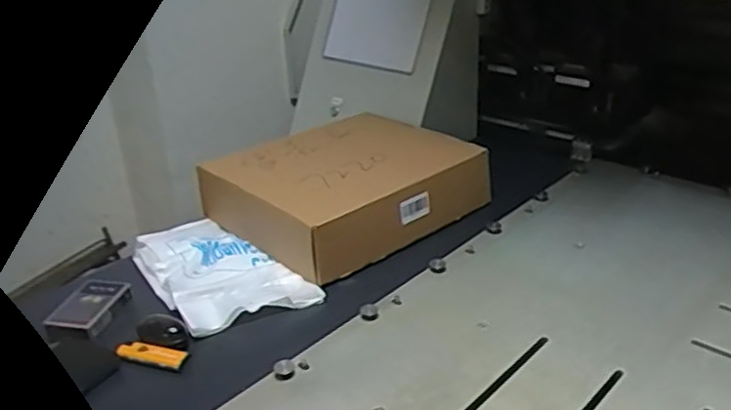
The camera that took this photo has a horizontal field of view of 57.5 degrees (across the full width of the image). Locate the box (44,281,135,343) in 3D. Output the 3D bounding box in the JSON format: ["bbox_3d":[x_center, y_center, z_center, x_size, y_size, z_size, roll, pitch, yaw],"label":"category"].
[{"bbox_3d":[-0.314,0.117,0.754,0.067,0.017,0.094,4,27,12],"label":"box"}]

